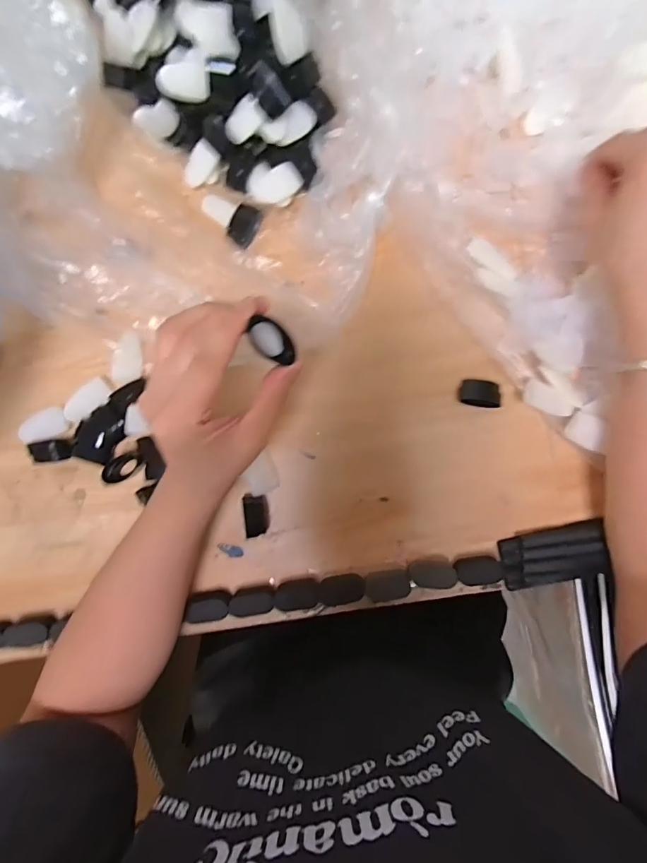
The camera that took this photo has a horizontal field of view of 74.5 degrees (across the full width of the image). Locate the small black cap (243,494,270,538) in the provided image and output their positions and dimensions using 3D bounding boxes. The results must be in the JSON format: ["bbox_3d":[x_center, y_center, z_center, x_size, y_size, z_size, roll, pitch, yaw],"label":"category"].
[{"bbox_3d":[-0.055,0.069,0.353,0.018,0.019,0.036,-2,91,0],"label":"small black cap"}]

